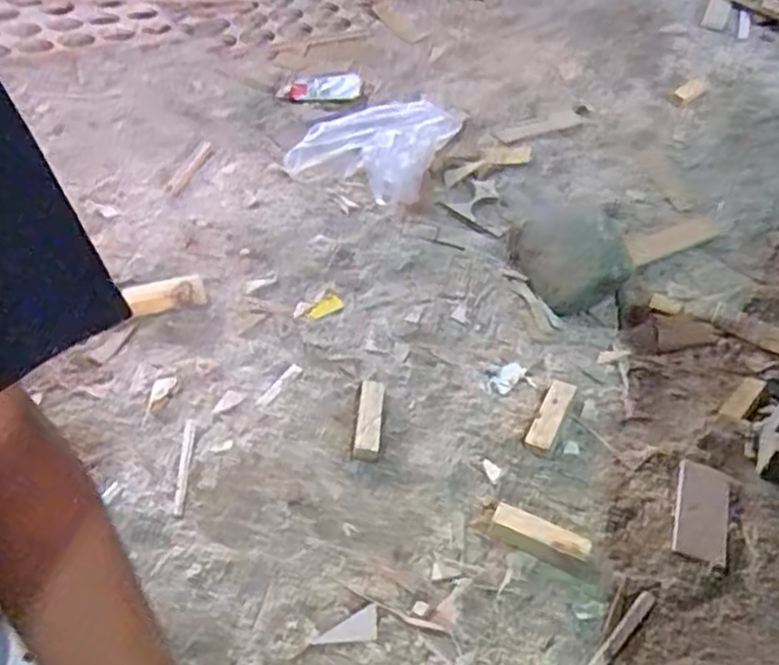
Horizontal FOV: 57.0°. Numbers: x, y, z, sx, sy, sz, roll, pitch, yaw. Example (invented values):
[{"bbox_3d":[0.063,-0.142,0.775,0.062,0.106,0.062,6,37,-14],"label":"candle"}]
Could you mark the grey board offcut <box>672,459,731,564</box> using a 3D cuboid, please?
[{"bbox_3d":[0.257,0.146,0.590,0.042,0.004,0.089,15,51,14],"label":"grey board offcut"}]

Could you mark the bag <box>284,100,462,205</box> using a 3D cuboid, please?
[{"bbox_3d":[-0.023,-0.221,0.851,0.190,0.095,0.103,10,50,10],"label":"bag"}]

